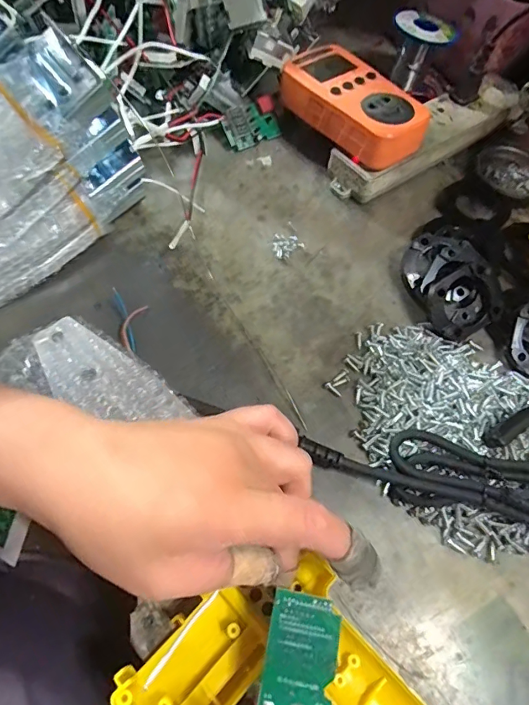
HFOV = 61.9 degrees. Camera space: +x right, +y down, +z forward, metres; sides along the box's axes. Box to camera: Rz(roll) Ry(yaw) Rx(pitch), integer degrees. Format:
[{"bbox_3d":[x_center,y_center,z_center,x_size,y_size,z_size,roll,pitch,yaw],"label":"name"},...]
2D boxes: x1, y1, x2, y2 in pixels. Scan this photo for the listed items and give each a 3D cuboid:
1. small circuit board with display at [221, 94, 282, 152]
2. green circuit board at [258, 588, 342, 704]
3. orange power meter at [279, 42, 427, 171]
[{"bbox_3d":[-0.011,-0.209,0.402,0.055,0.035,0.008,-33,26,-23],"label":"small circuit board with display"},{"bbox_3d":[0.016,0.147,0.201,0.033,0.007,0.063,11,65,2],"label":"green circuit board"},{"bbox_3d":[0.074,-0.208,0.368,0.063,0.031,0.120,-35,72,-20],"label":"orange power meter"}]

